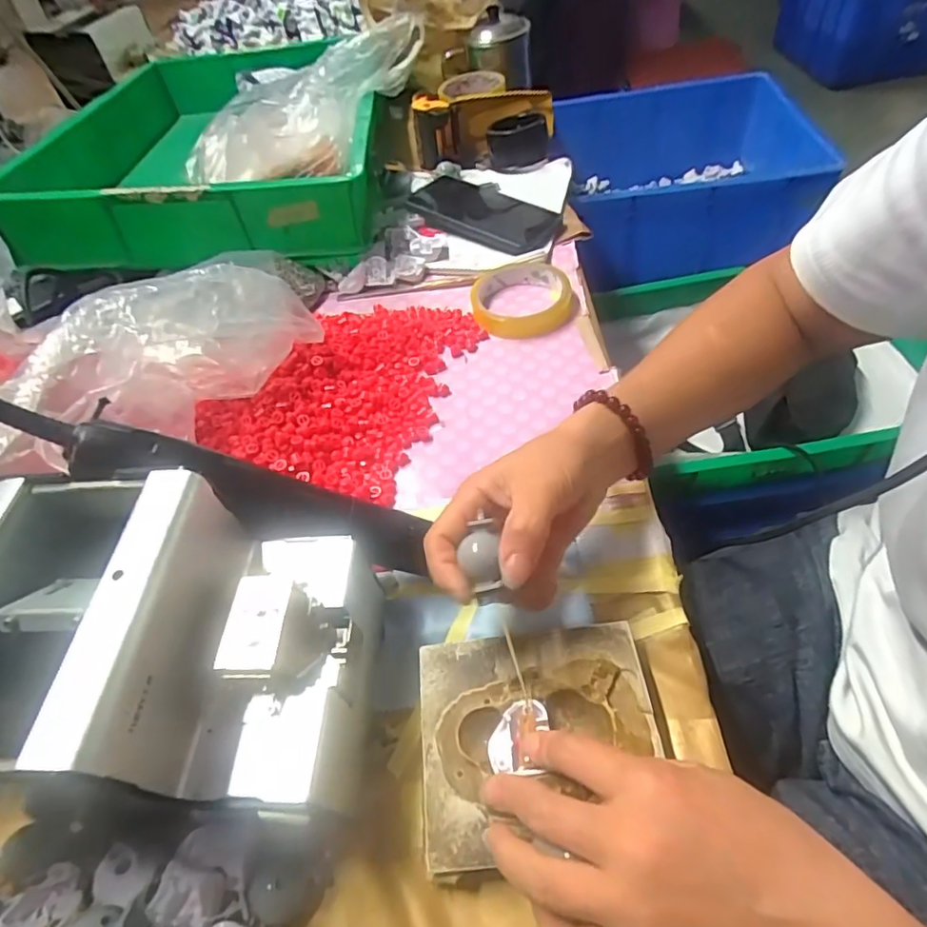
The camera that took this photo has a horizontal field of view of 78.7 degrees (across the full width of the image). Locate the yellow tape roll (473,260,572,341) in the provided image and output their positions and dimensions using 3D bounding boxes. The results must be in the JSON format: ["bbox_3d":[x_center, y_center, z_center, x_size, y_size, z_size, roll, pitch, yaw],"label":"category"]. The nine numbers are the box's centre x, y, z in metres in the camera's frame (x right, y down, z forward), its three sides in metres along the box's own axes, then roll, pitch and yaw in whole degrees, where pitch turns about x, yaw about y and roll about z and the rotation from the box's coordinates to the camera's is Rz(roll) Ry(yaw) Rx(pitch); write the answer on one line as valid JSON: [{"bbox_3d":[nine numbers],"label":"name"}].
[{"bbox_3d":[0.051,-0.150,0.507,0.086,0.020,0.091,-5,52,6],"label":"yellow tape roll"}]

